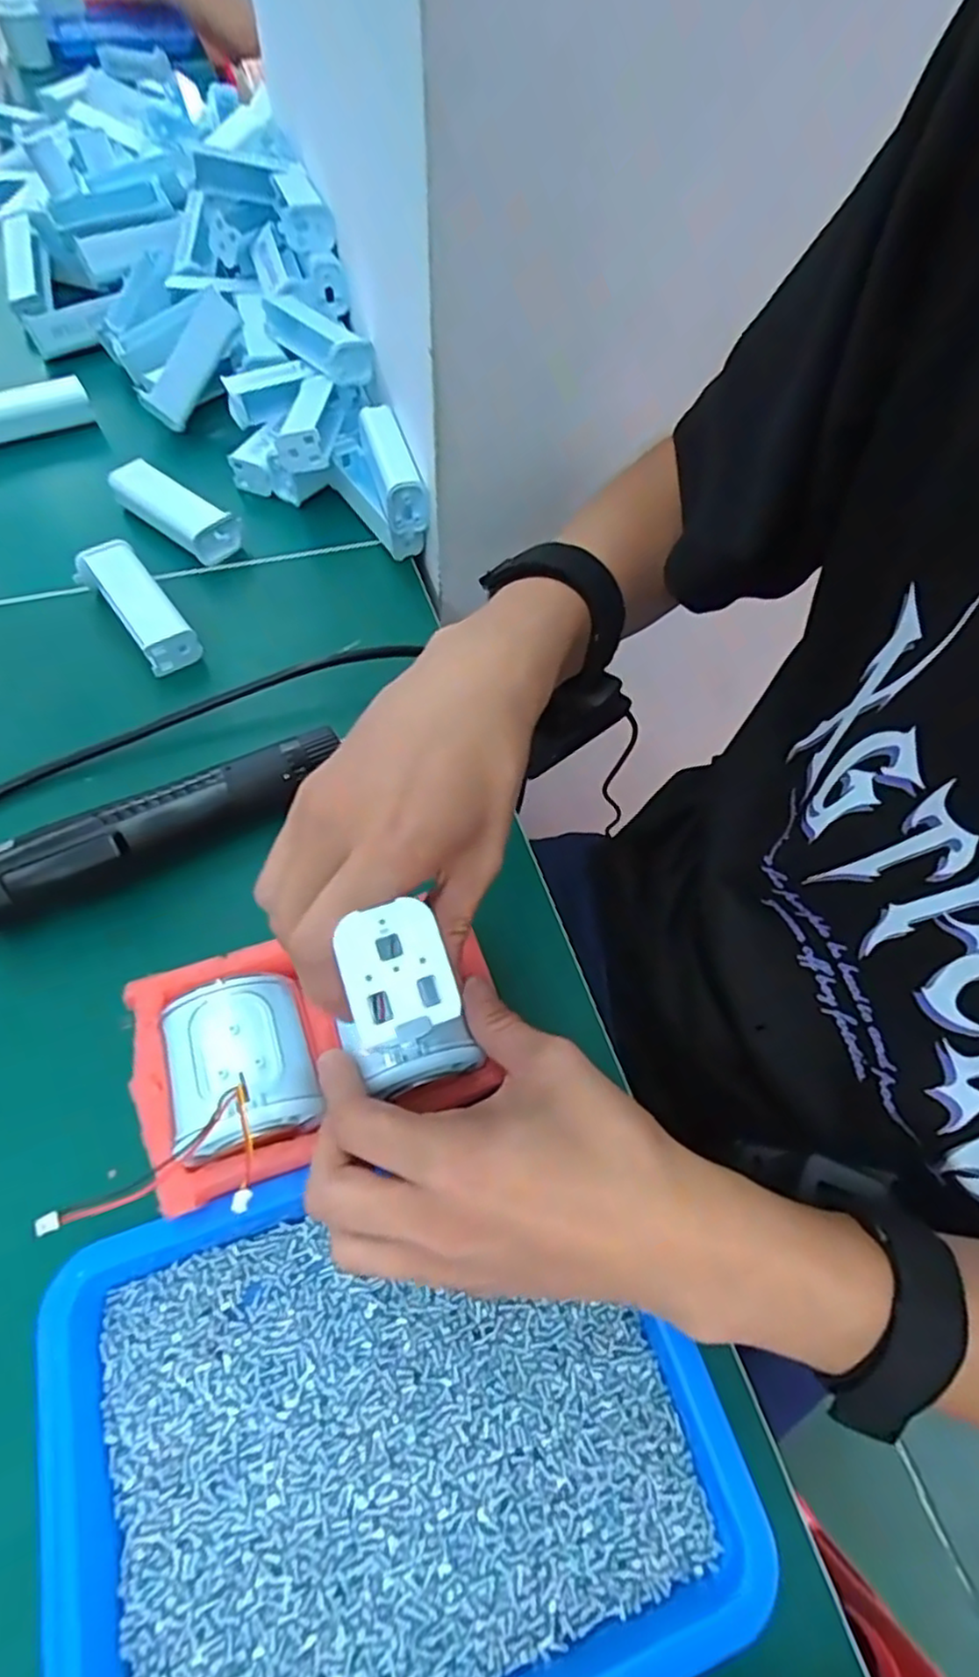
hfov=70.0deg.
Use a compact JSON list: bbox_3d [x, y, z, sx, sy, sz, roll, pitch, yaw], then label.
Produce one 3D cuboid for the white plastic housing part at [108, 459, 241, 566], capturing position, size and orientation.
[{"bbox_3d":[-0.223,-0.230,0.495,0.099,0.034,0.037,35,64,17],"label":"white plastic housing part"}]

